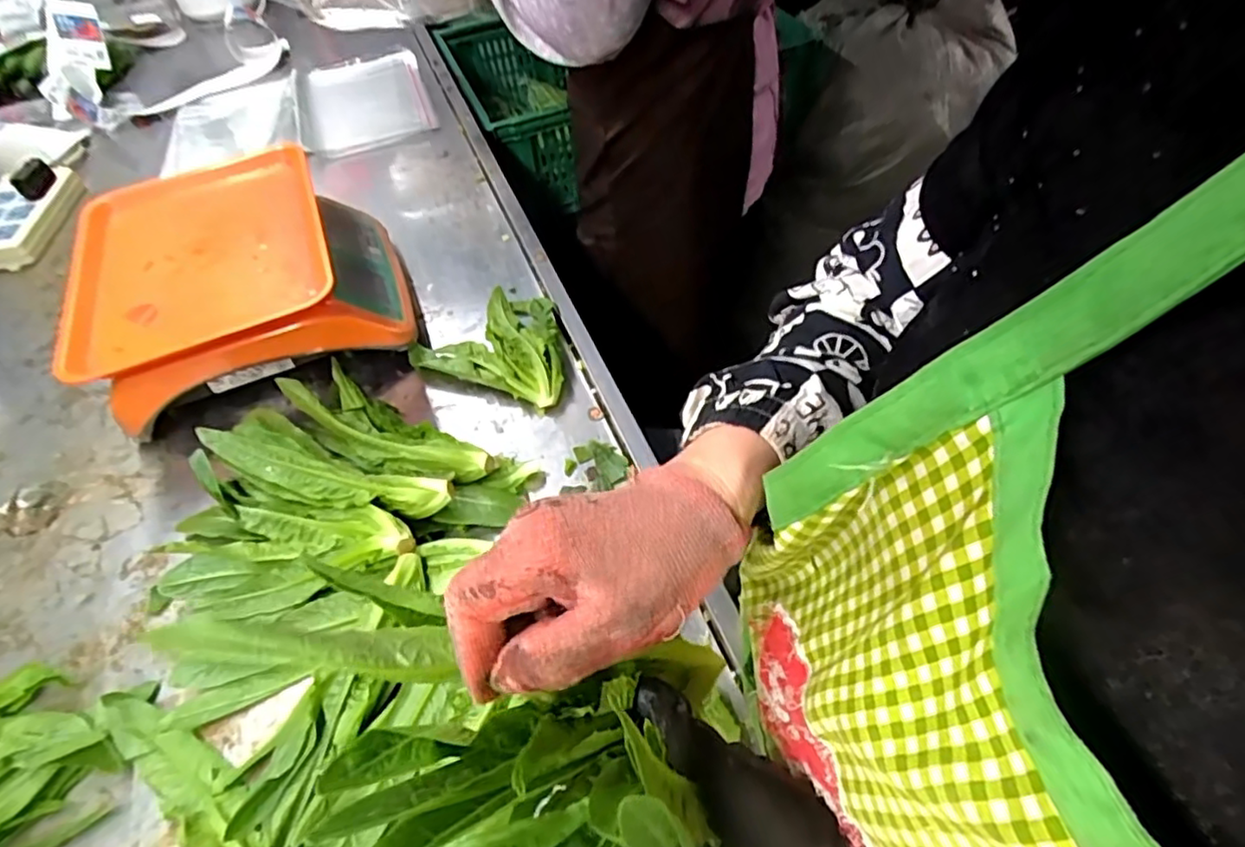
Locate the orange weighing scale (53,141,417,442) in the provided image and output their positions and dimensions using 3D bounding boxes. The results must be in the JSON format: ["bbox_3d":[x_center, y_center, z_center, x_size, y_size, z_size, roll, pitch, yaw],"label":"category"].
[{"bbox_3d":[-0.382,-0.150,0.663,0.277,0.124,0.278,-20,55,-12],"label":"orange weighing scale"}]

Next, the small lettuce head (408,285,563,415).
[{"bbox_3d":[-0.122,-0.087,0.663,0.163,0.033,0.123,19,56,16],"label":"small lettuce head"}]

